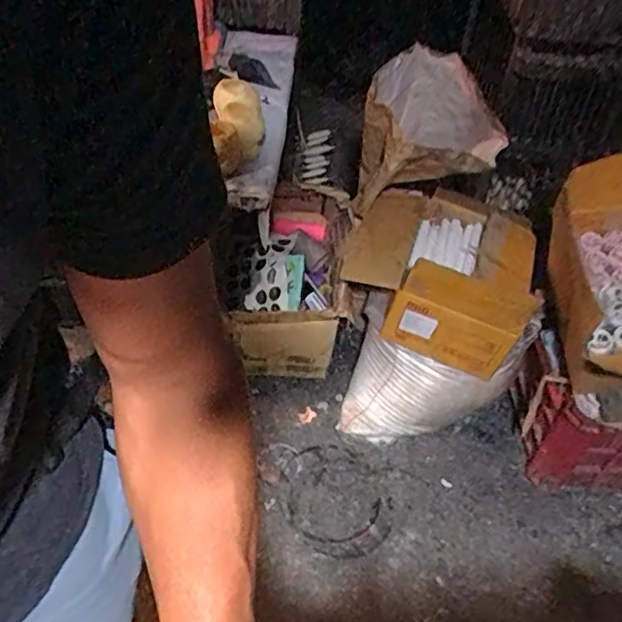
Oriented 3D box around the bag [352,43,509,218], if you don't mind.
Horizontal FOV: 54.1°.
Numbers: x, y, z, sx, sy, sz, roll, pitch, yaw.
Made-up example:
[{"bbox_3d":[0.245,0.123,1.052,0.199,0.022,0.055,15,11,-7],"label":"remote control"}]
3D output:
[{"bbox_3d":[0.256,-0.373,1.270,0.281,0.245,0.359,17,48,11],"label":"bag"}]

